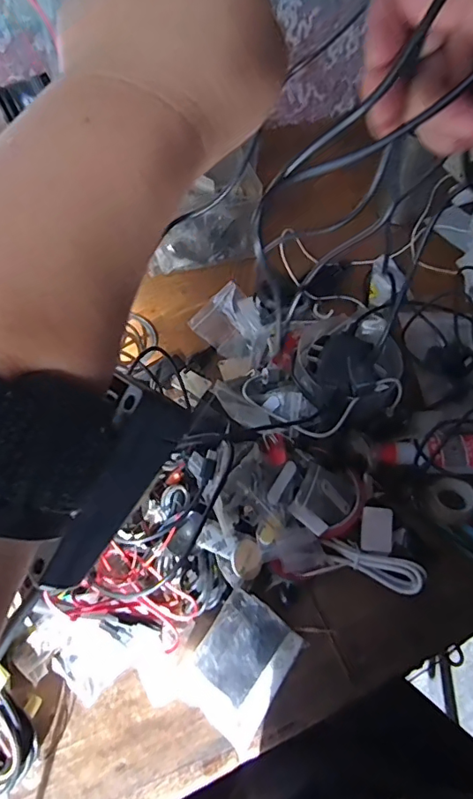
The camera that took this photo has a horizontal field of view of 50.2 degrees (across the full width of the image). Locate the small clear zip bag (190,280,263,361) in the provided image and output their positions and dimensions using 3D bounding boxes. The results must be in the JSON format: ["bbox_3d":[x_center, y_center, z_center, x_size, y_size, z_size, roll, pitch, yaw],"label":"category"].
[{"bbox_3d":[-0.003,-0.081,0.535,0.067,0.013,0.070,44,75,3],"label":"small clear zip bag"}]

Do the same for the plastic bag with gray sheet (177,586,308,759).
[{"bbox_3d":[0.004,0.187,0.358,0.062,0.021,0.082,33,60,18],"label":"plastic bag with gray sheet"}]

